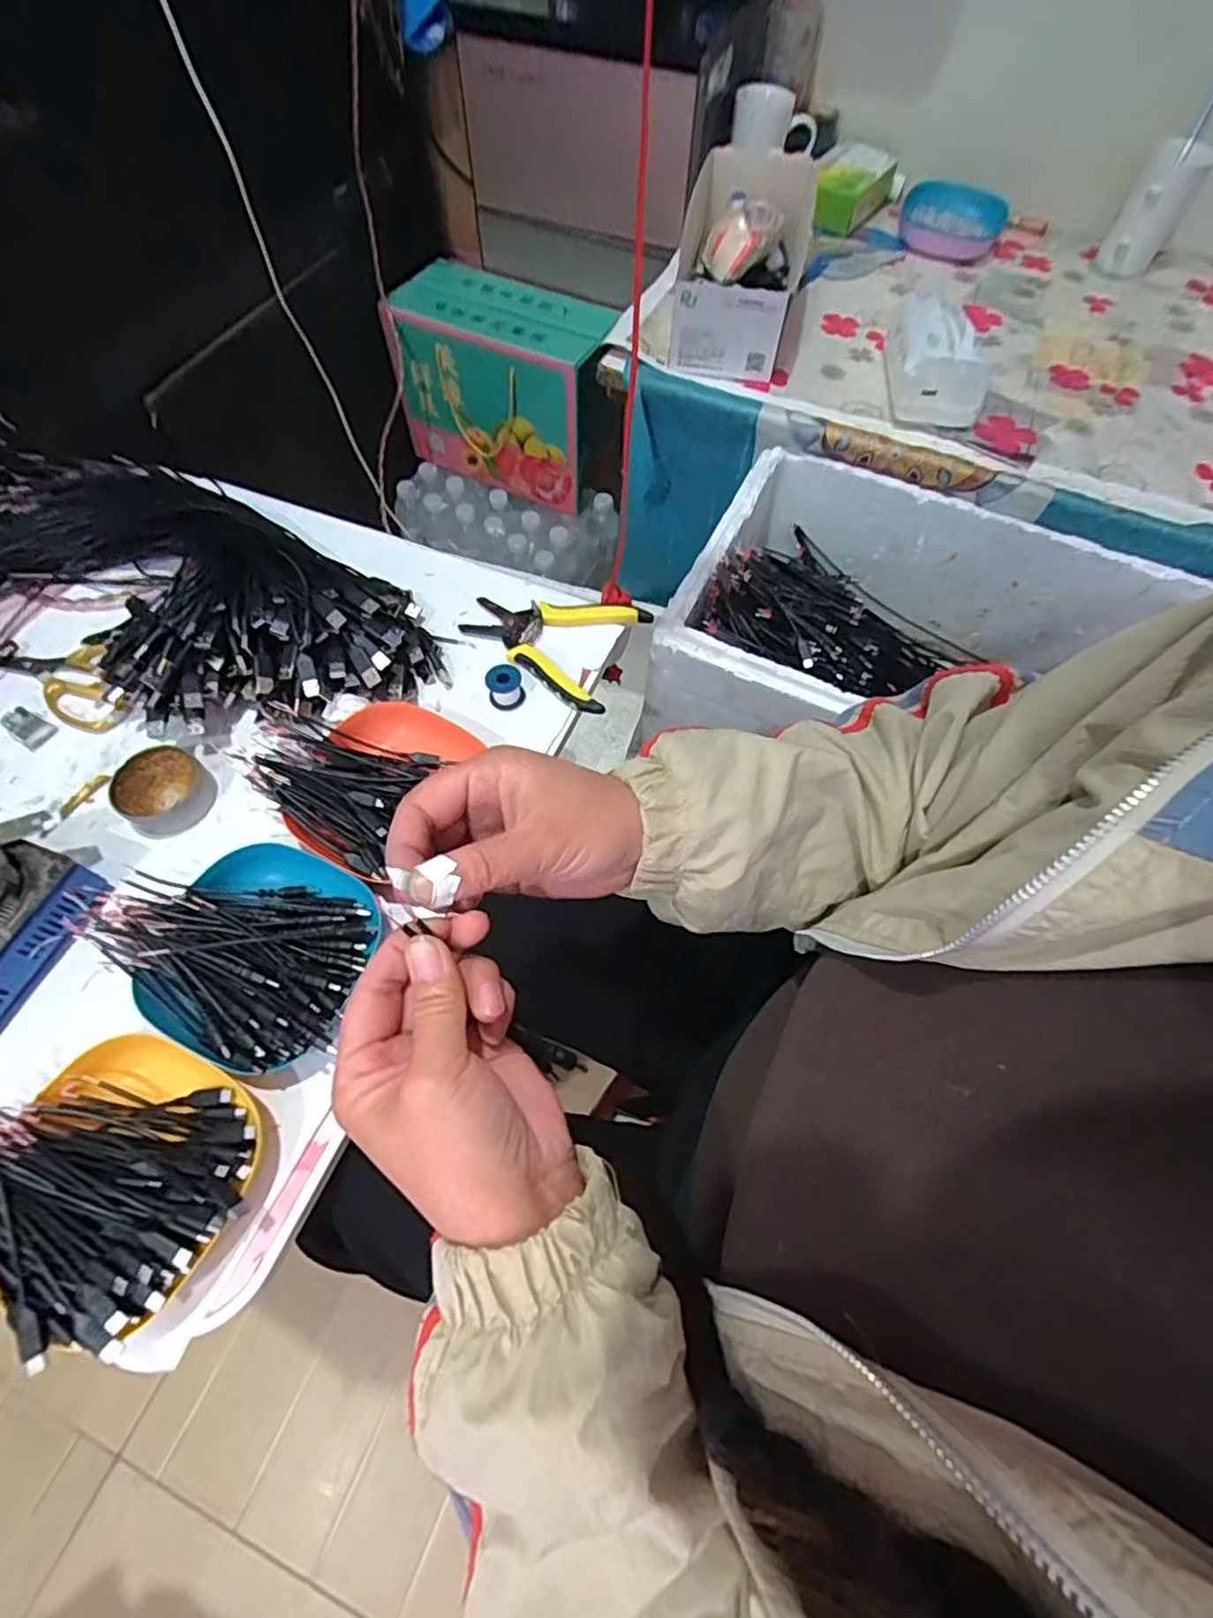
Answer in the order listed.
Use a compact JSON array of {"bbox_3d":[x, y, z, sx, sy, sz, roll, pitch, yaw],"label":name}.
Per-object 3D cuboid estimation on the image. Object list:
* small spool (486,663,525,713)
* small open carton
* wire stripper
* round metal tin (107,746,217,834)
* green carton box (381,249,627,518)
[{"bbox_3d":[-0.085,-0.103,0.553,0.030,0.024,0.031,-14,64,-9],"label":"small spool"},{"bbox_3d":[0.155,-0.622,0.756,0.135,0.130,0.232,9,63,2],"label":"small open carton"},{"bbox_3d":[-0.054,-0.155,0.586,0.155,0.017,0.114,22,64,9],"label":"wire stripper"},{"bbox_3d":[-0.341,-0.015,0.504,0.062,0.027,0.062,1,63,-2],"label":"round metal tin"},{"bbox_3d":[-0.150,-0.674,1.055,0.334,0.236,0.164,24,65,10],"label":"green carton box"}]

